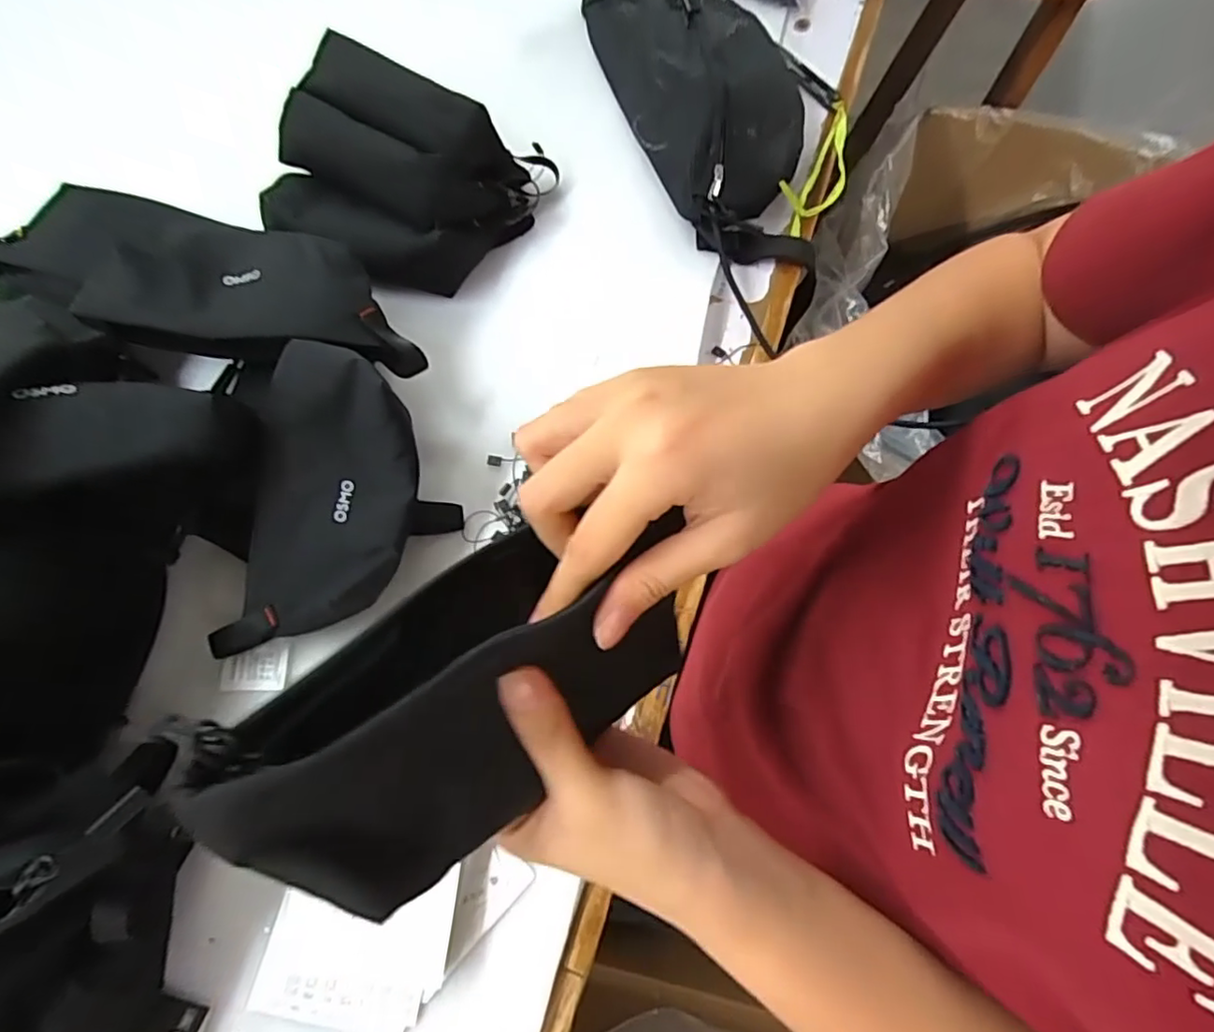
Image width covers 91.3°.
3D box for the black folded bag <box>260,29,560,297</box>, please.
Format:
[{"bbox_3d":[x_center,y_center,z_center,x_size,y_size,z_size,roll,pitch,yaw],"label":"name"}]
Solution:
[{"bbox_3d":[-0.168,-0.271,0.480,0.195,0.080,0.161,20,73,5],"label":"black folded bag"}]

